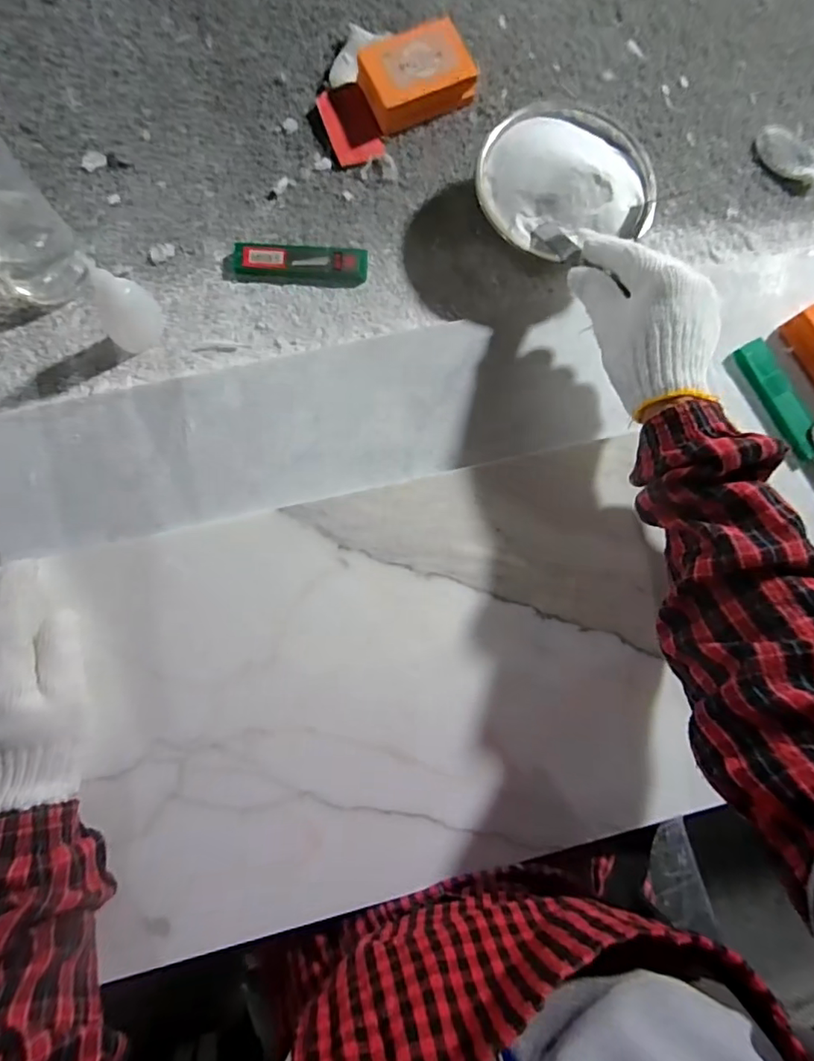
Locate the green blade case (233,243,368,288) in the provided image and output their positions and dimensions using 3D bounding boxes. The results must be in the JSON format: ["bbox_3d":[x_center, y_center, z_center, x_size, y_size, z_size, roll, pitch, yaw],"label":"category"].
[{"bbox_3d":[-0.091,-0.229,0.447,0.111,0.011,0.030,3,82,-4],"label":"green blade case"}]

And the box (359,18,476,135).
[{"bbox_3d":[0.009,-0.406,0.466,0.096,0.035,0.069,-26,85,-8],"label":"box"}]

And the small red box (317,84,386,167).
[{"bbox_3d":[-0.051,-0.367,0.470,0.045,0.008,0.073,-22,84,-7],"label":"small red box"}]

